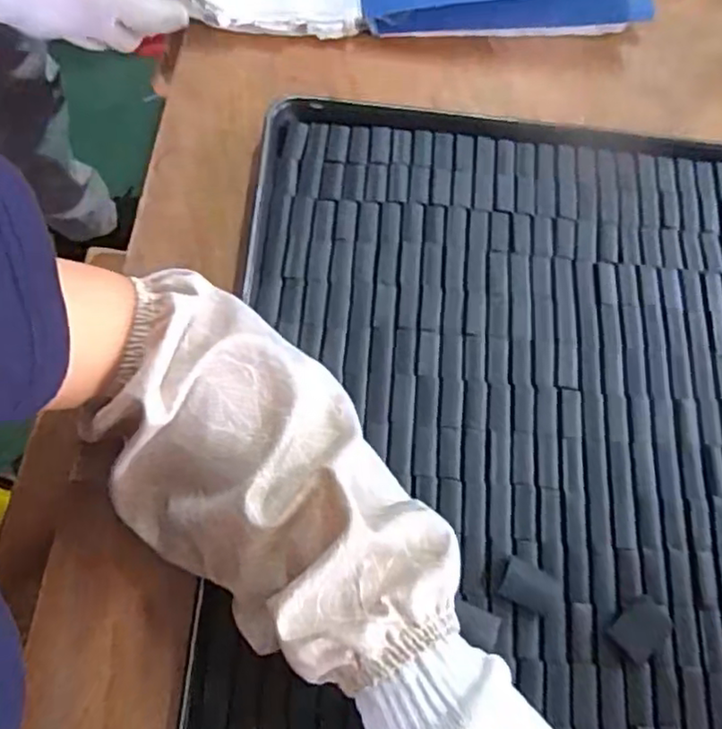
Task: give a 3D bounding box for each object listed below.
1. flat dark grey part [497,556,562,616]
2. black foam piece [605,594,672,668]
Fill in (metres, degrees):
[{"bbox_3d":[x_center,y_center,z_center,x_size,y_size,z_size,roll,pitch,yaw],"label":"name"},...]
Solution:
[{"bbox_3d":[0.097,0.126,0.357,0.035,0.004,0.023,25,70,4],"label":"flat dark grey part"},{"bbox_3d":[0.156,0.148,0.352,0.035,0.004,0.025,-38,78,-16],"label":"black foam piece"}]

